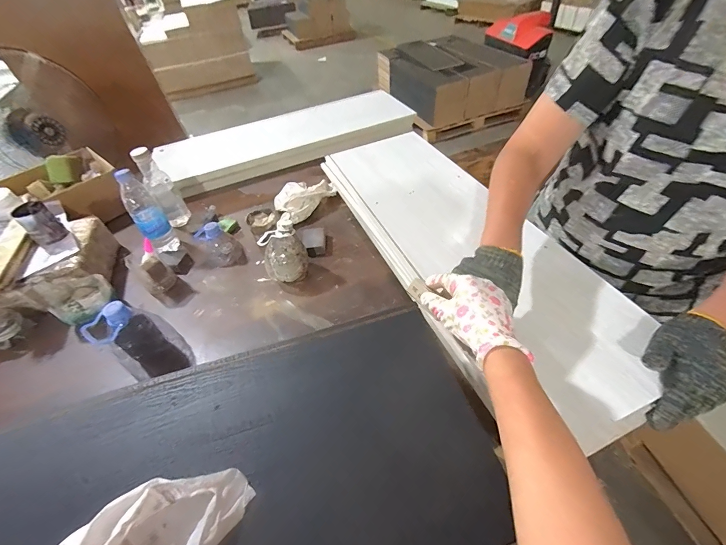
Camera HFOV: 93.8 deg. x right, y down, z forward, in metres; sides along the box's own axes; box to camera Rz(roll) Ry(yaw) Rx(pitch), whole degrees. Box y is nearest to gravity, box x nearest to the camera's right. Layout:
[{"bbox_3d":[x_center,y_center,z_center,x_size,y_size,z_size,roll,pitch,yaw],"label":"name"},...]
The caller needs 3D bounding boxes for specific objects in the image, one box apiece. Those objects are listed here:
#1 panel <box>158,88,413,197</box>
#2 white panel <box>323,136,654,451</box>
[{"bbox_3d":[-0.266,-0.474,1.182,0.868,0.080,0.311,-20,47,-11],"label":"panel"},{"bbox_3d":[0.187,-0.078,0.709,0.297,0.047,0.826,-24,49,-7],"label":"white panel"}]

